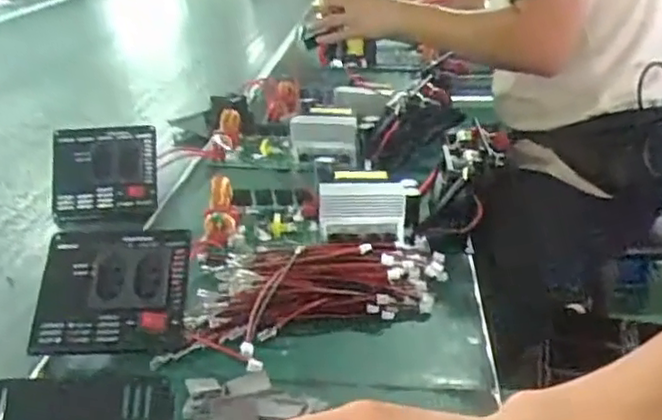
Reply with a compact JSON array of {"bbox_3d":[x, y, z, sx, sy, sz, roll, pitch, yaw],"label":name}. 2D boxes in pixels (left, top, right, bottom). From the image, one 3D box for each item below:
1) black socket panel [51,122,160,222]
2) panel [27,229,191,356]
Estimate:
[{"bbox_3d":[-0.216,-0.036,0.650,0.096,0.088,0.012,-5,-5,-2],"label":"black socket panel"},{"bbox_3d":[-0.147,0.055,0.456,0.095,0.015,0.087,0,60,2],"label":"panel"}]

